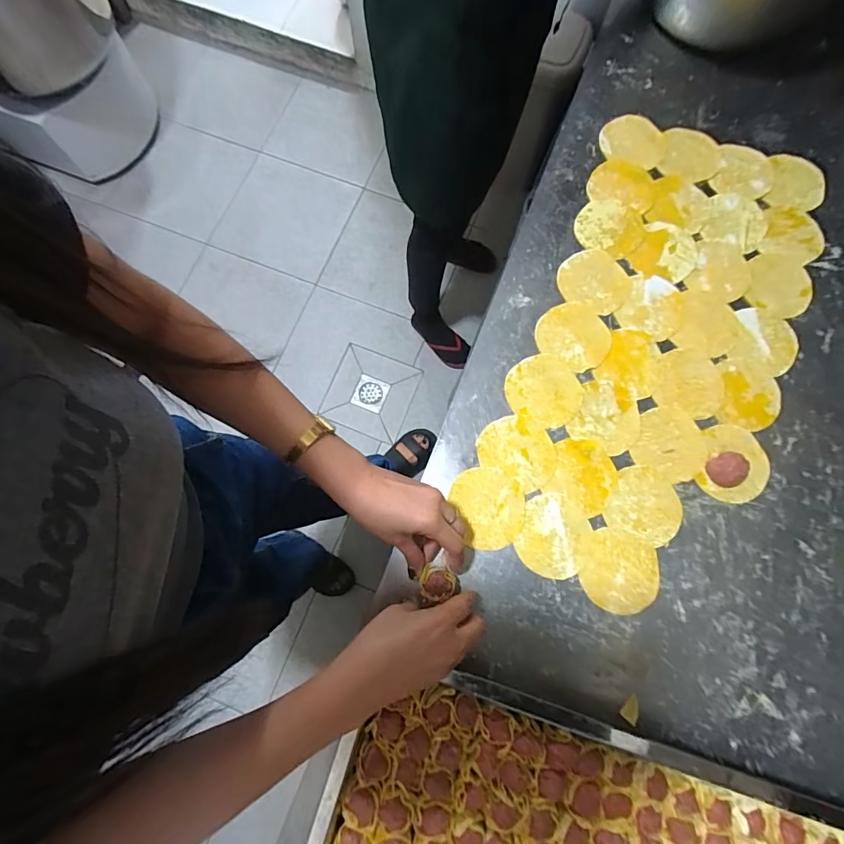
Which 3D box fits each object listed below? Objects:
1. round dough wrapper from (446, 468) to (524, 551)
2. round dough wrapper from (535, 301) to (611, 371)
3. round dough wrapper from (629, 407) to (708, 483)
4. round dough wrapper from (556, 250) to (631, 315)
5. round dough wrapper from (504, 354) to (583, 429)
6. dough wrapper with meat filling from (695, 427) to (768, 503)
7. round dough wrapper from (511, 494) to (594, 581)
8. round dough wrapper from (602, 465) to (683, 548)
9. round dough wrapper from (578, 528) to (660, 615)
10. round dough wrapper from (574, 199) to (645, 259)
[{"bbox_3d":[0.070,0.092,0.470,0.075,0.004,0.083,5,78,1],"label":"round dough wrapper"},{"bbox_3d":[0.177,-0.099,0.514,0.081,0.004,0.081,0,78,0],"label":"round dough wrapper"},{"bbox_3d":[0.273,0.023,0.486,0.076,0.004,0.075,0,78,0],"label":"round dough wrapper"},{"bbox_3d":[0.208,-0.171,0.531,0.083,0.004,0.077,0,78,0],"label":"round dough wrapper"},{"bbox_3d":[0.140,-0.039,0.499,0.082,0.004,0.080,0,78,0],"label":"round dough wrapper"},{"bbox_3d":[0.337,0.044,0.471,0.071,0.021,0.082,15,79,3],"label":"dough wrapper with meat filling"},{"bbox_3d":[0.140,0.119,0.463,0.074,0.004,0.083,20,79,4],"label":"round dough wrapper"},{"bbox_3d":[0.239,0.088,0.472,0.073,0.004,0.077,0,78,0],"label":"round dough wrapper"},{"bbox_3d":[0.202,0.153,0.454,0.078,0.004,0.079,0,78,0],"label":"round dough wrapper"},{"bbox_3d":[0.233,-0.243,0.550,0.082,0.005,0.077,0,78,0],"label":"round dough wrapper"}]

